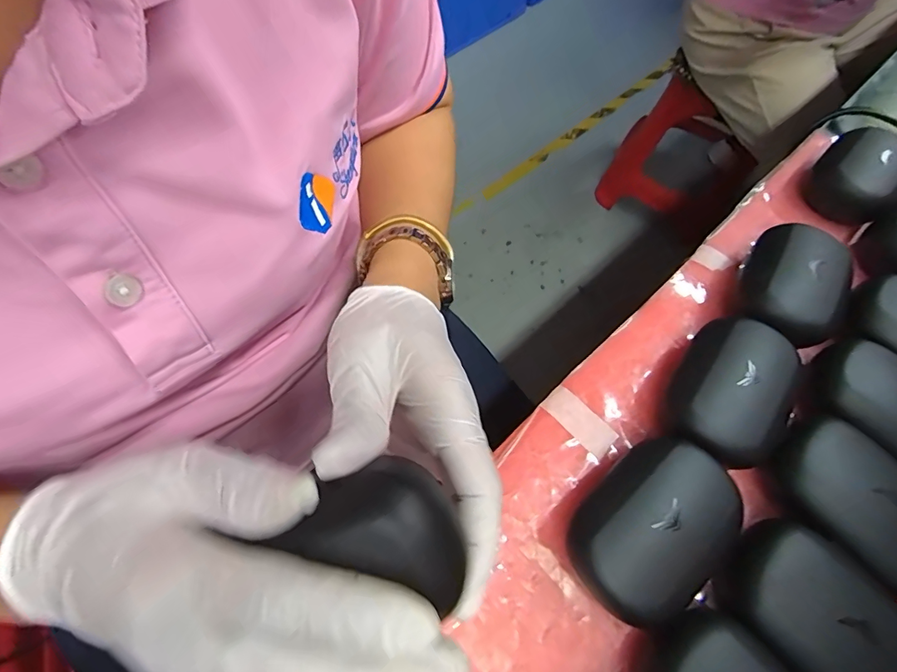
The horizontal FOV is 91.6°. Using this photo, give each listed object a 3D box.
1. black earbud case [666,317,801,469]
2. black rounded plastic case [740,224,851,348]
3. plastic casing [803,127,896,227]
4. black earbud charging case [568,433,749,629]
[{"bbox_3d":[0.154,0.030,0.242,0.058,0.036,0.084,30,65,11],"label":"black earbud case"},{"bbox_3d":[0.210,-0.030,0.271,0.053,0.034,0.086,31,65,12],"label":"black rounded plastic case"},{"bbox_3d":[0.308,-0.120,0.328,0.074,0.041,0.056,-40,72,-21],"label":"plastic casing"},{"bbox_3d":[0.096,0.091,0.209,0.058,0.037,0.083,40,68,15],"label":"black earbud charging case"}]

